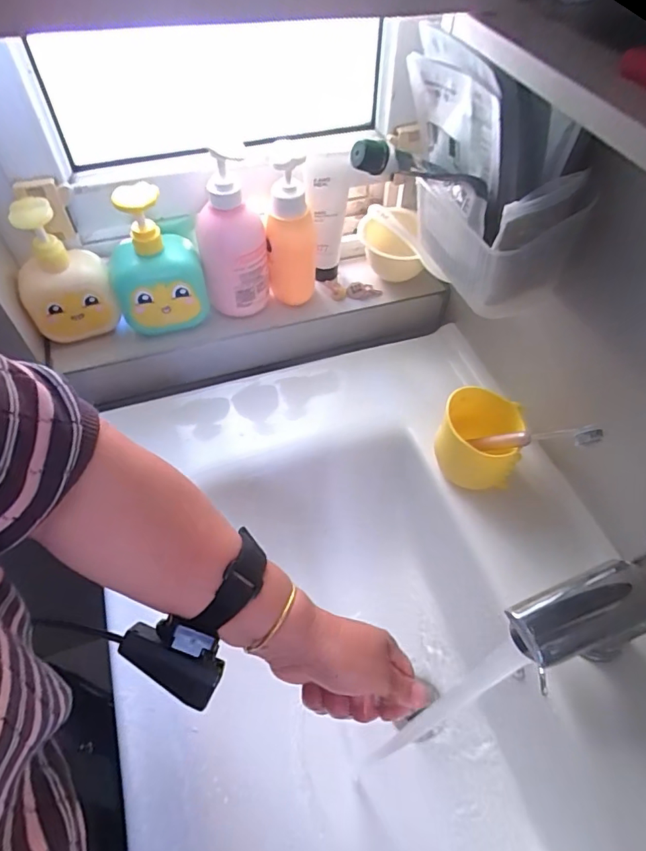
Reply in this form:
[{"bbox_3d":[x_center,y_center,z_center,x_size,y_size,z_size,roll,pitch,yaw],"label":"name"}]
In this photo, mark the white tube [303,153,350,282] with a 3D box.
[{"bbox_3d":[0.005,-0.255,0.633,0.049,0.169,0.037,3,53,2],"label":"white tube"}]

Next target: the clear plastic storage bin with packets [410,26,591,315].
[{"bbox_3d":[0.137,-0.222,0.455,0.127,0.185,0.176,-18,55,-13],"label":"clear plastic storage bin with packets"}]

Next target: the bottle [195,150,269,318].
[{"bbox_3d":[-0.105,-0.209,0.581,0.076,0.197,0.063,-5,53,-4],"label":"bottle"}]

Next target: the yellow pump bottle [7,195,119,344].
[{"bbox_3d":[-0.288,-0.166,0.547,0.094,0.146,0.055,-16,54,-12],"label":"yellow pump bottle"}]

